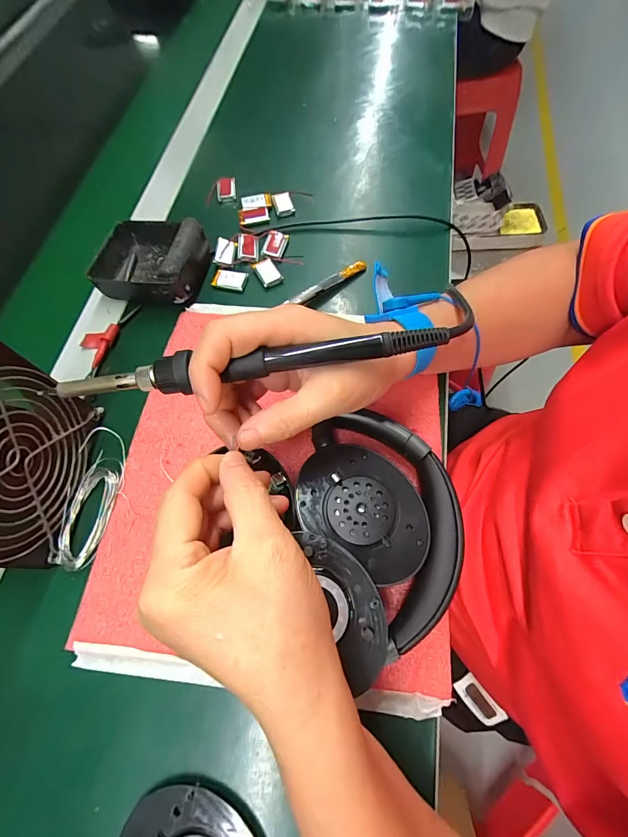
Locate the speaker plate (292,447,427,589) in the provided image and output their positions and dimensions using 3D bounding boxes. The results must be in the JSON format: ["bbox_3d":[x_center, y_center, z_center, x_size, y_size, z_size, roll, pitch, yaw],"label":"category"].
[{"bbox_3d":[0.031,0.053,0.228,0.085,0.007,0.063,32,73,17],"label":"speaker plate"}]

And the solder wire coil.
[{"bbox_3d":[-0.159,0.055,0.264,0.035,0.012,0.098,2,67,3],"label":"solder wire coil"}]

